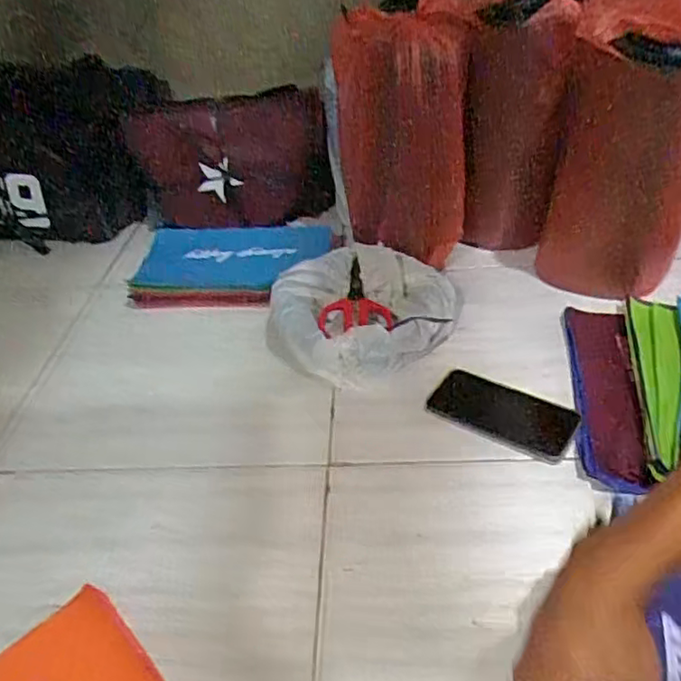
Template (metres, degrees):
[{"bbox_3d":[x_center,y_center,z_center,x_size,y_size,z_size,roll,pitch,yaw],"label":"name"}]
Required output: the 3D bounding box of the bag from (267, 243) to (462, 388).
[{"bbox_3d":[0.029,-0.036,0.820,0.219,0.073,0.220,16,42,27],"label":"bag"}]

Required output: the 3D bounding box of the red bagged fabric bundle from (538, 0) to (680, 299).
[{"bbox_3d":[0.411,-0.239,0.896,0.185,0.559,0.193,16,73,27],"label":"red bagged fabric bundle"}]

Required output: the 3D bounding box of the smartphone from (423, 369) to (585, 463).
[{"bbox_3d":[0.182,0.079,0.701,0.158,0.009,0.076,19,43,30],"label":"smartphone"}]

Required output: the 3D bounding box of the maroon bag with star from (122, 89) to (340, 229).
[{"bbox_3d":[-0.184,-0.300,1.102,0.329,0.293,0.060,-3,66,4],"label":"maroon bag with star"}]

